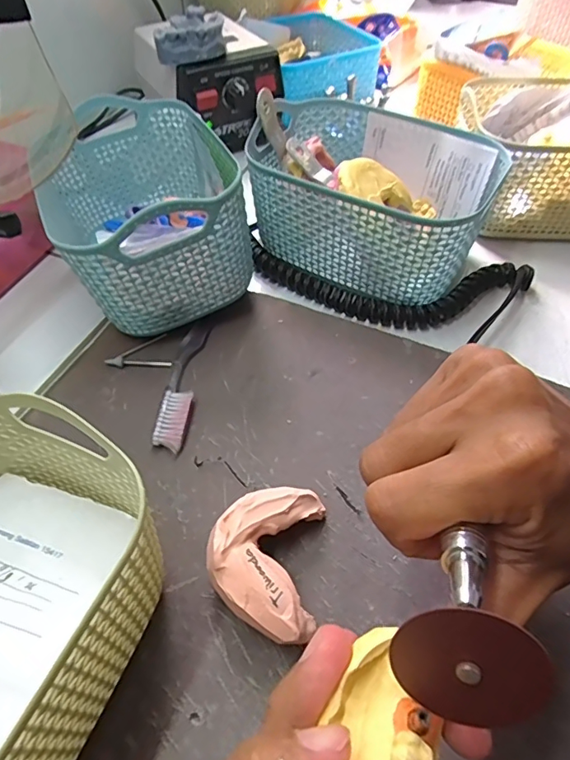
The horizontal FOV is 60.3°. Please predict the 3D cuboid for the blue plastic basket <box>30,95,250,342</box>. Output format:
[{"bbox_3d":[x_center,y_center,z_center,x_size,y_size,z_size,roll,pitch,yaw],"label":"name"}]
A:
[{"bbox_3d":[-0.098,-0.116,0.342,0.116,0.096,0.172,-14,53,-12],"label":"blue plastic basket"}]

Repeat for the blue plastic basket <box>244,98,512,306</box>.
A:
[{"bbox_3d":[0.059,-0.129,0.363,0.158,0.084,0.115,25,55,18],"label":"blue plastic basket"}]

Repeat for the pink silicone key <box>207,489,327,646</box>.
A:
[{"bbox_3d":[-0.008,0.083,0.228,0.048,0.032,0.067,6,52,4],"label":"pink silicone key"}]

